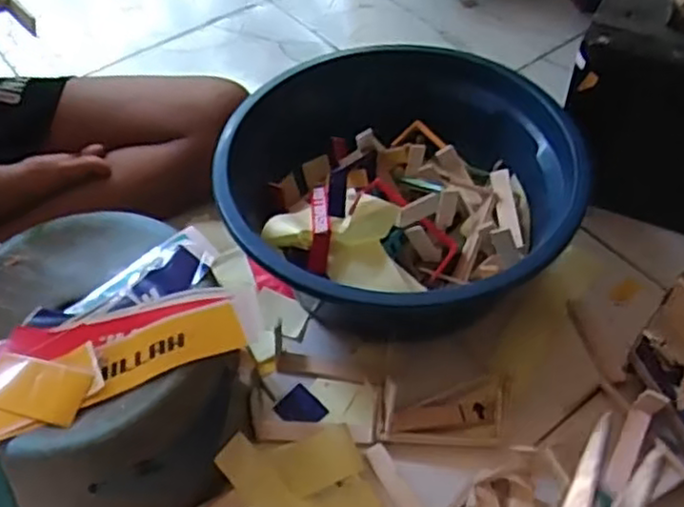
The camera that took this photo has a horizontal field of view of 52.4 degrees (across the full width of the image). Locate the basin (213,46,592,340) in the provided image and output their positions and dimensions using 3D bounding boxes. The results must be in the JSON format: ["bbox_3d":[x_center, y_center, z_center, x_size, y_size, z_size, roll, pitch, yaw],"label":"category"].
[{"bbox_3d":[0.055,-0.053,0.727,0.344,0.150,0.308,-14,52,-10],"label":"basin"}]

